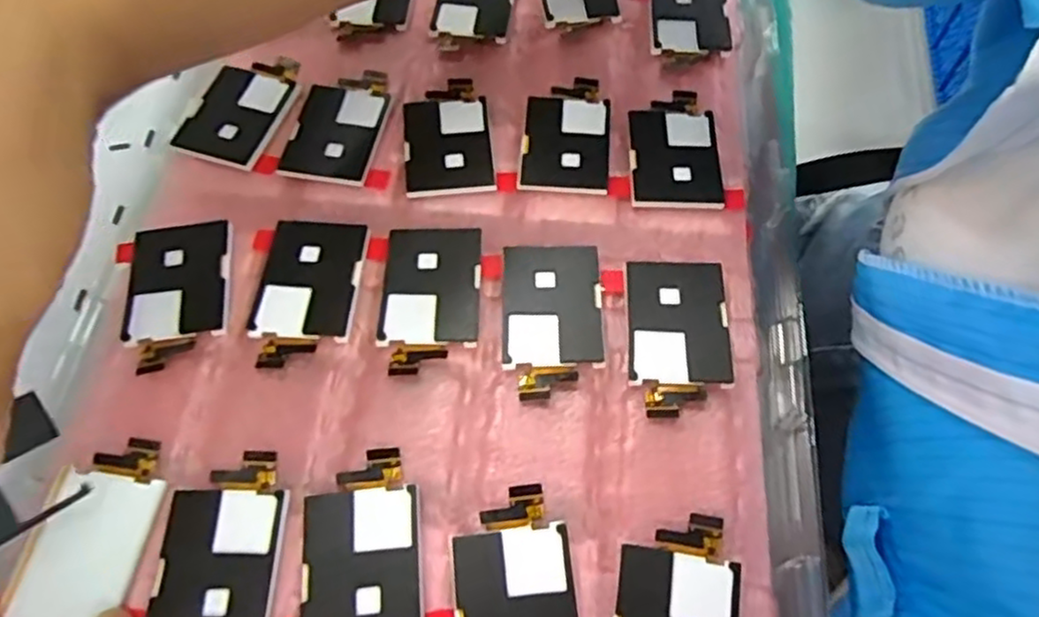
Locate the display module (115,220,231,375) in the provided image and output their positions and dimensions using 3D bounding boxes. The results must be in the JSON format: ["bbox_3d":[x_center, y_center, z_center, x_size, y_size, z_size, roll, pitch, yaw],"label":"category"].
[{"bbox_3d":[-0.124,-0.005,0.255,0.040,0.008,0.056,-10,61,-5],"label":"display module"}]

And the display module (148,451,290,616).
[{"bbox_3d":[-0.090,0.072,0.214,0.034,0.004,0.057,1,61,1],"label":"display module"}]

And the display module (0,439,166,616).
[{"bbox_3d":[-0.131,0.068,0.218,0.034,0.004,0.056,9,66,1],"label":"display module"}]

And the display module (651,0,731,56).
[{"bbox_3d":[0.077,-0.132,0.320,0.034,0.004,0.046,4,66,3],"label":"display module"}]

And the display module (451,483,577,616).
[{"bbox_3d":[-0.002,0.082,0.206,0.034,0.004,0.057,-6,61,-3],"label":"display module"}]

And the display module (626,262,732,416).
[{"bbox_3d":[0.055,0.009,0.246,0.035,0.008,0.056,1,61,2],"label":"display module"}]

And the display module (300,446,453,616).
[{"bbox_3d":[-0.044,0.071,0.212,0.041,0.004,0.057,-6,61,-3],"label":"display module"}]

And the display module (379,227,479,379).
[{"bbox_3d":[-0.032,-0.004,0.254,0.035,0.006,0.057,0,61,1],"label":"display module"}]

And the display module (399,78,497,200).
[{"bbox_3d":[-0.029,-0.071,0.289,0.035,0.004,0.056,-5,62,-5],"label":"display module"}]

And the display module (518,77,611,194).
[{"bbox_3d":[0.019,-0.071,0.289,0.034,0.004,0.057,3,62,3],"label":"display module"}]

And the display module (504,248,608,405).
[{"bbox_3d":[0.012,0.004,0.249,0.034,0.007,0.057,0,61,1],"label":"display module"}]

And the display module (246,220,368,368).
[{"bbox_3d":[-0.077,-0.006,0.256,0.038,0.005,0.057,2,64,3],"label":"display module"}]

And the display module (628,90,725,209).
[{"bbox_3d":[0.061,-0.064,0.285,0.034,0.004,0.057,-1,61,1],"label":"display module"}]

